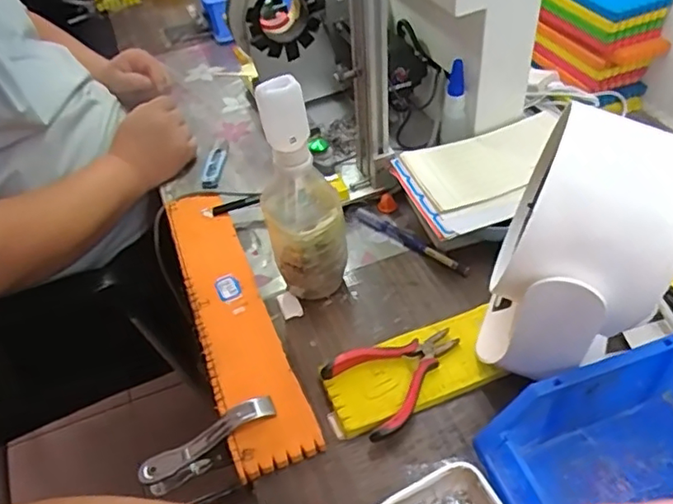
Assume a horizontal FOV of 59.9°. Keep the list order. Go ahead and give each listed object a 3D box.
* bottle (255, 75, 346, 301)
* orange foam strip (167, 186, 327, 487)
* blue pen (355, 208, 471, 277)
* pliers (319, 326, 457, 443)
[{"bbox_3d":[-0.032,-0.046,0.516,0.063,0.232,0.064,-16,47,-8],"label":"bottle"},{"bbox_3d":[-0.107,0.049,0.566,0.067,0.013,0.351,-21,45,-11],"label":"orange foam strip"},{"bbox_3d":[0.077,-0.013,0.618,0.014,0.017,0.153,-37,53,-26],"label":"blue pen"},{"bbox_3d":[0.056,0.099,0.481,0.111,0.014,0.075,-23,48,-20],"label":"pliers"}]

